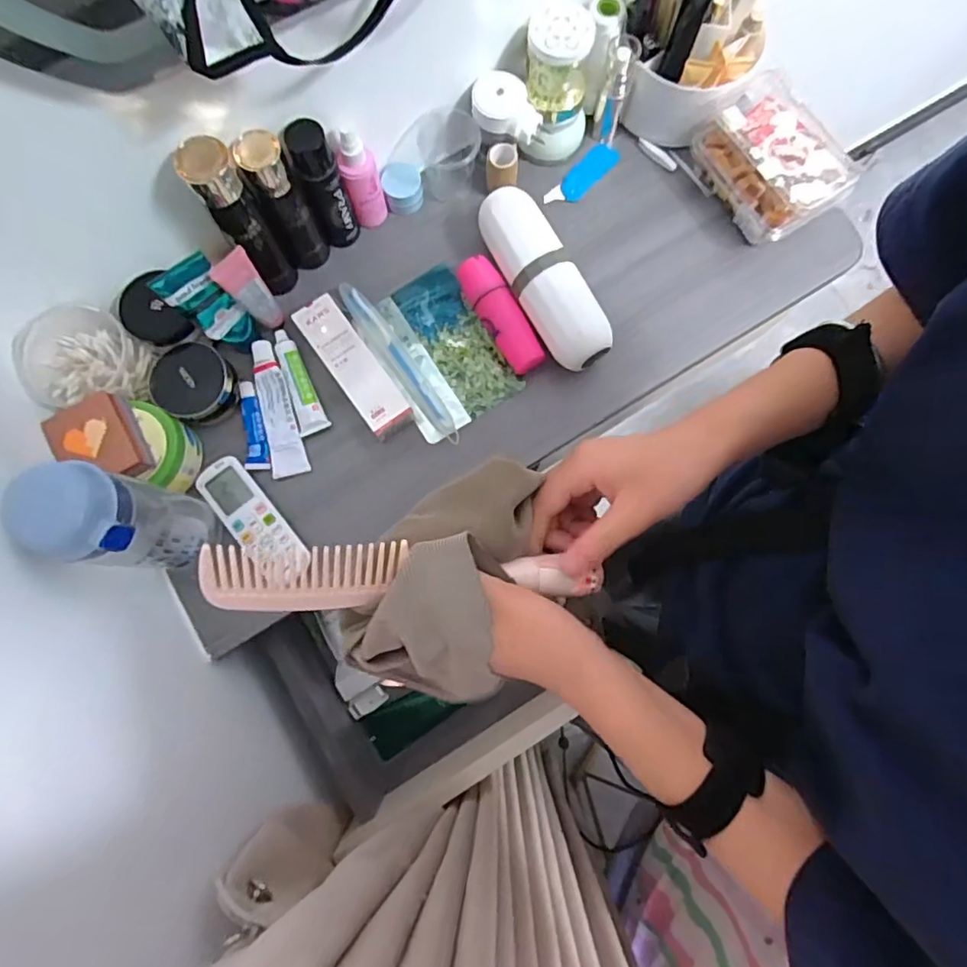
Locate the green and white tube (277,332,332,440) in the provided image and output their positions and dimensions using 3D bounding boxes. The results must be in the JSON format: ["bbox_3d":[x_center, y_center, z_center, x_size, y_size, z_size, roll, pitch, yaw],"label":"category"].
[{"bbox_3d":[-0.195,-0.108,0.595,0.030,0.019,0.116,-22,80,-4],"label":"green and white tube"}]

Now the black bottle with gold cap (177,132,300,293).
[{"bbox_3d":[-0.225,-0.243,0.536,0.041,0.181,0.034,-40,82,-7],"label":"black bottle with gold cap"}]

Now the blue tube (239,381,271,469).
[{"bbox_3d":[-0.238,-0.060,0.588,0.024,0.010,0.093,-10,80,-2],"label":"blue tube"}]

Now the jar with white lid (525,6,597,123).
[{"bbox_3d":[0.074,-0.420,0.566,0.061,0.074,0.067,0,80,0],"label":"jar with white lid"}]

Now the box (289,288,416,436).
[{"bbox_3d":[-0.135,-0.122,0.592,0.048,0.029,0.161,-35,82,-6],"label":"box"}]

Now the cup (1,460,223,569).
[{"bbox_3d":[-0.290,0.032,0.469,0.066,0.179,0.069,16,80,3],"label":"cup"}]

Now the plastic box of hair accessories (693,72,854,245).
[{"bbox_3d":[0.301,-0.336,0.604,0.094,0.070,0.152,-31,81,-6],"label":"plastic box of hair accessories"}]

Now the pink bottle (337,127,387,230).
[{"bbox_3d":[-0.125,-0.313,0.583,0.035,0.111,0.031,-16,80,-3],"label":"pink bottle"}]

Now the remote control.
[{"bbox_3d":[-0.229,0.034,0.562,0.048,0.022,0.134,-40,82,-7],"label":"remote control"}]

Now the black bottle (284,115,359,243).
[{"bbox_3d":[-0.158,-0.294,0.563,0.040,0.128,0.042,0,80,0],"label":"black bottle"}]

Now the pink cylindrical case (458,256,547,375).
[{"bbox_3d":[0.018,-0.174,0.592,0.037,0.039,0.127,-31,81,-5],"label":"pink cylindrical case"}]

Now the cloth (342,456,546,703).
[{"bbox_3d":[-0.017,0.052,0.335,0.085,0.068,0.146,24,80,4],"label":"cloth"}]

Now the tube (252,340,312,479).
[{"bbox_3d":[-0.215,-0.078,0.590,0.034,0.020,0.141,-15,80,-3],"label":"tube"}]

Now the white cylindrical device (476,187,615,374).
[{"bbox_3d":[0.060,-0.207,0.586,0.062,0.066,0.198,-26,81,-5],"label":"white cylindrical device"}]

